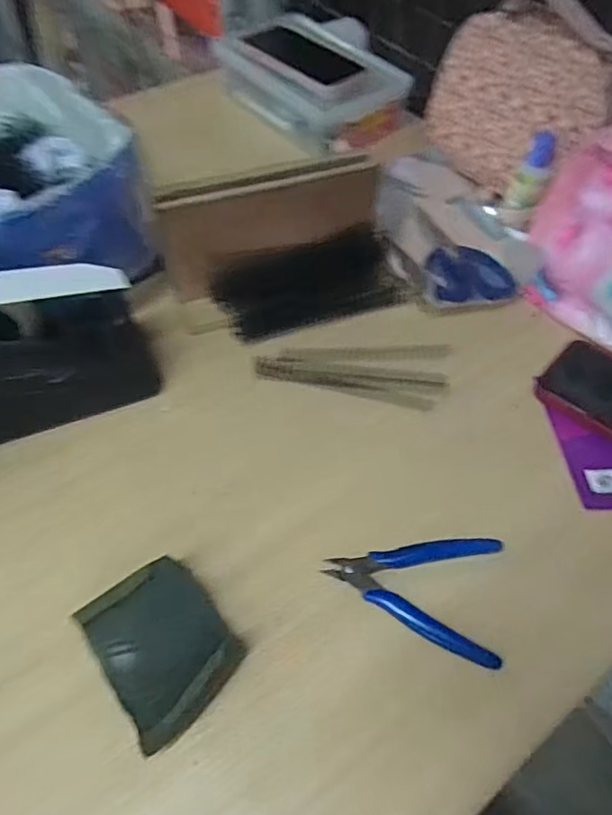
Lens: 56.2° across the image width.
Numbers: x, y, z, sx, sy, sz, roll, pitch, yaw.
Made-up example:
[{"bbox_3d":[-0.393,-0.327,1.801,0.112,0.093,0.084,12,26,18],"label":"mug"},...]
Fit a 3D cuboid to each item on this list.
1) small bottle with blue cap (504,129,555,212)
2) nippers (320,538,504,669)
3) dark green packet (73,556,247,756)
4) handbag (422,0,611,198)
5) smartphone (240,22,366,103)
[{"bbox_3d":[0.226,-0.228,0.572,0.042,0.080,0.033,-32,62,-23],"label":"small bottle with blue cap"},{"bbox_3d":[0.072,0.116,0.382,0.112,0.009,0.081,13,55,6],"label":"nippers"},{"bbox_3d":[-0.086,0.145,0.351,0.074,0.036,0.092,-34,63,-24],"label":"dark green packet"},{"bbox_3d":[0.233,-0.328,0.587,0.103,0.182,0.205,-26,60,-20],"label":"handbag"},{"bbox_3d":[-0.003,-0.430,0.706,0.073,0.009,0.169,-42,69,-18],"label":"smartphone"}]

